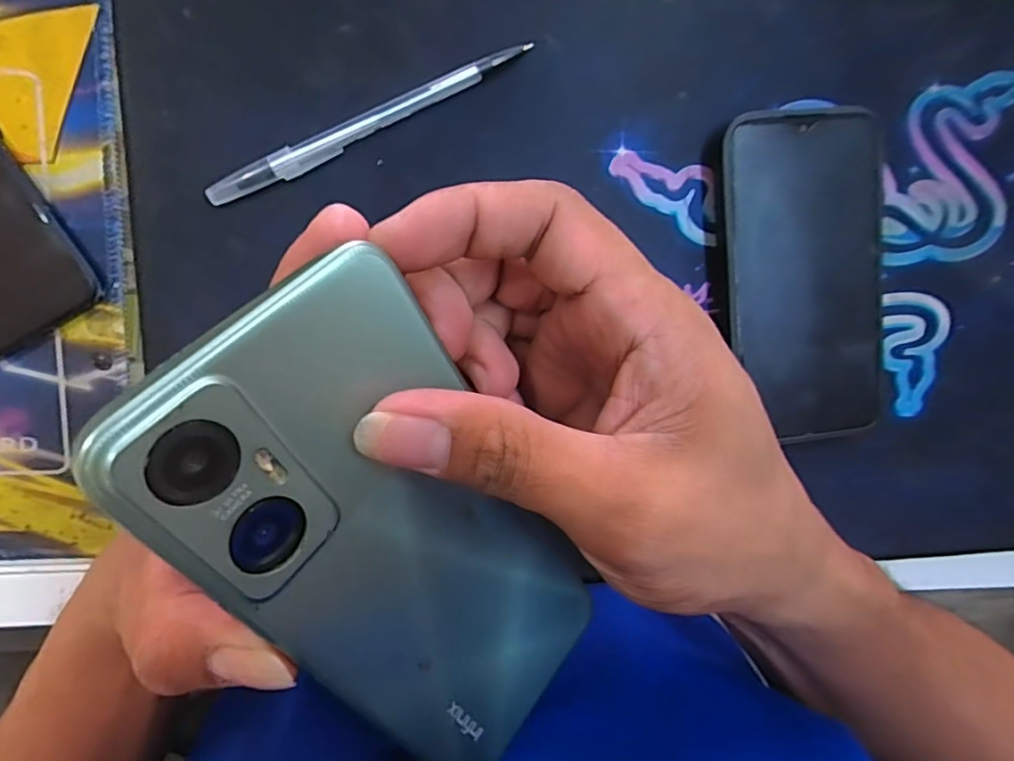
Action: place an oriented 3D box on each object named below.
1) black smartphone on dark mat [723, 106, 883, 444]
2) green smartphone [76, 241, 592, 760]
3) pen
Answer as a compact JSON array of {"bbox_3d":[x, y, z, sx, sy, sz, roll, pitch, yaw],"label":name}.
[{"bbox_3d":[0.146,-0.048,0.274,0.075,0.014,0.153,-7,98,-7],"label":"black smartphone on dark mat"},{"bbox_3d":[-0.023,0.048,0.153,0.074,0.007,0.158,-46,127,-26],"label":"green smartphone"},{"bbox_3d":[-0.059,-0.114,0.248,0.151,0.006,0.011,-29,100,-4],"label":"pen"}]

